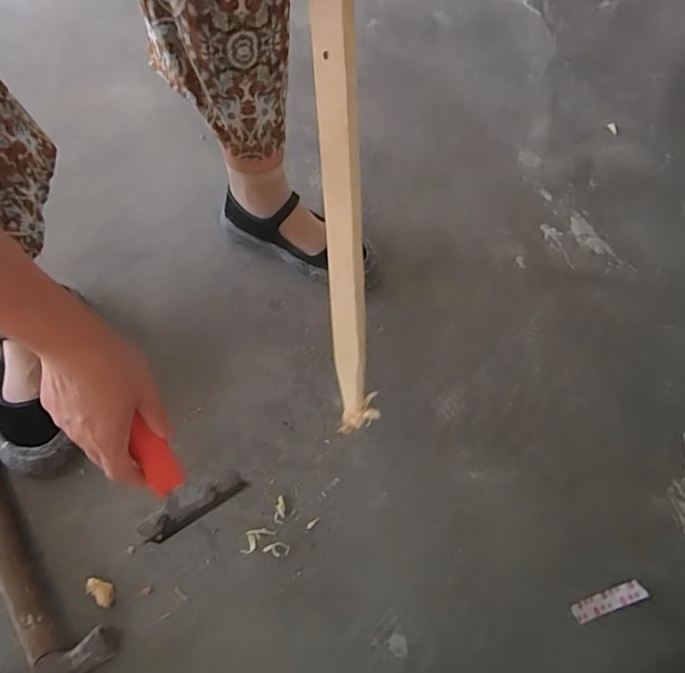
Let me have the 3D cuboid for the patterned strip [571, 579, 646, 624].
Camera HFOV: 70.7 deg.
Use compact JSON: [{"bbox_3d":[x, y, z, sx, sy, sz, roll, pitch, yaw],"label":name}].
[{"bbox_3d":[0.260,0.259,0.472,0.077,0.006,0.017,-15,60,-10],"label":"patterned strip"}]

